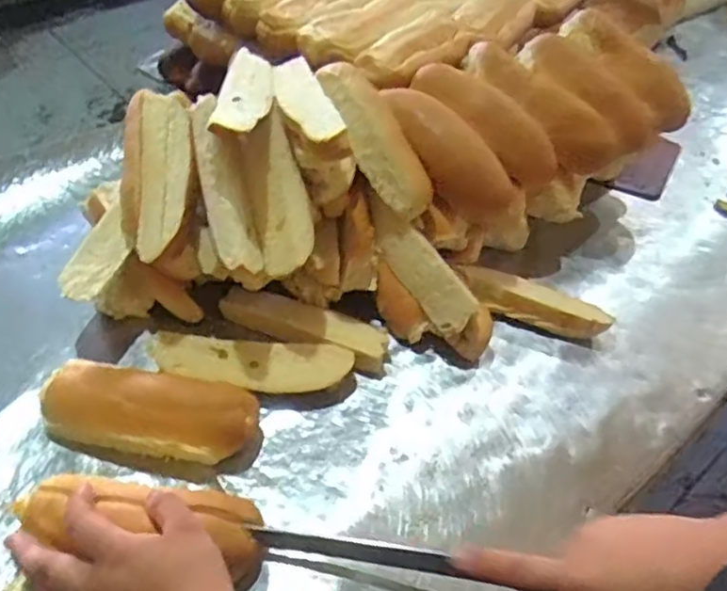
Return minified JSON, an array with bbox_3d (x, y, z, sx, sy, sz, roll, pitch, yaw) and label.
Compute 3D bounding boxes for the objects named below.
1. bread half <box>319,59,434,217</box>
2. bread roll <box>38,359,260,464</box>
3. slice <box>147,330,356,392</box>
[{"bbox_3d":[0.010,-0.134,0.547,0.044,0.021,0.148,-25,80,-22],"label":"bread half"},{"bbox_3d":[-0.157,0.082,0.483,0.157,0.042,0.065,9,49,5],"label":"bread roll"},{"bbox_3d":[-0.089,0.057,0.520,0.155,0.020,0.041,5,65,0],"label":"slice"}]

